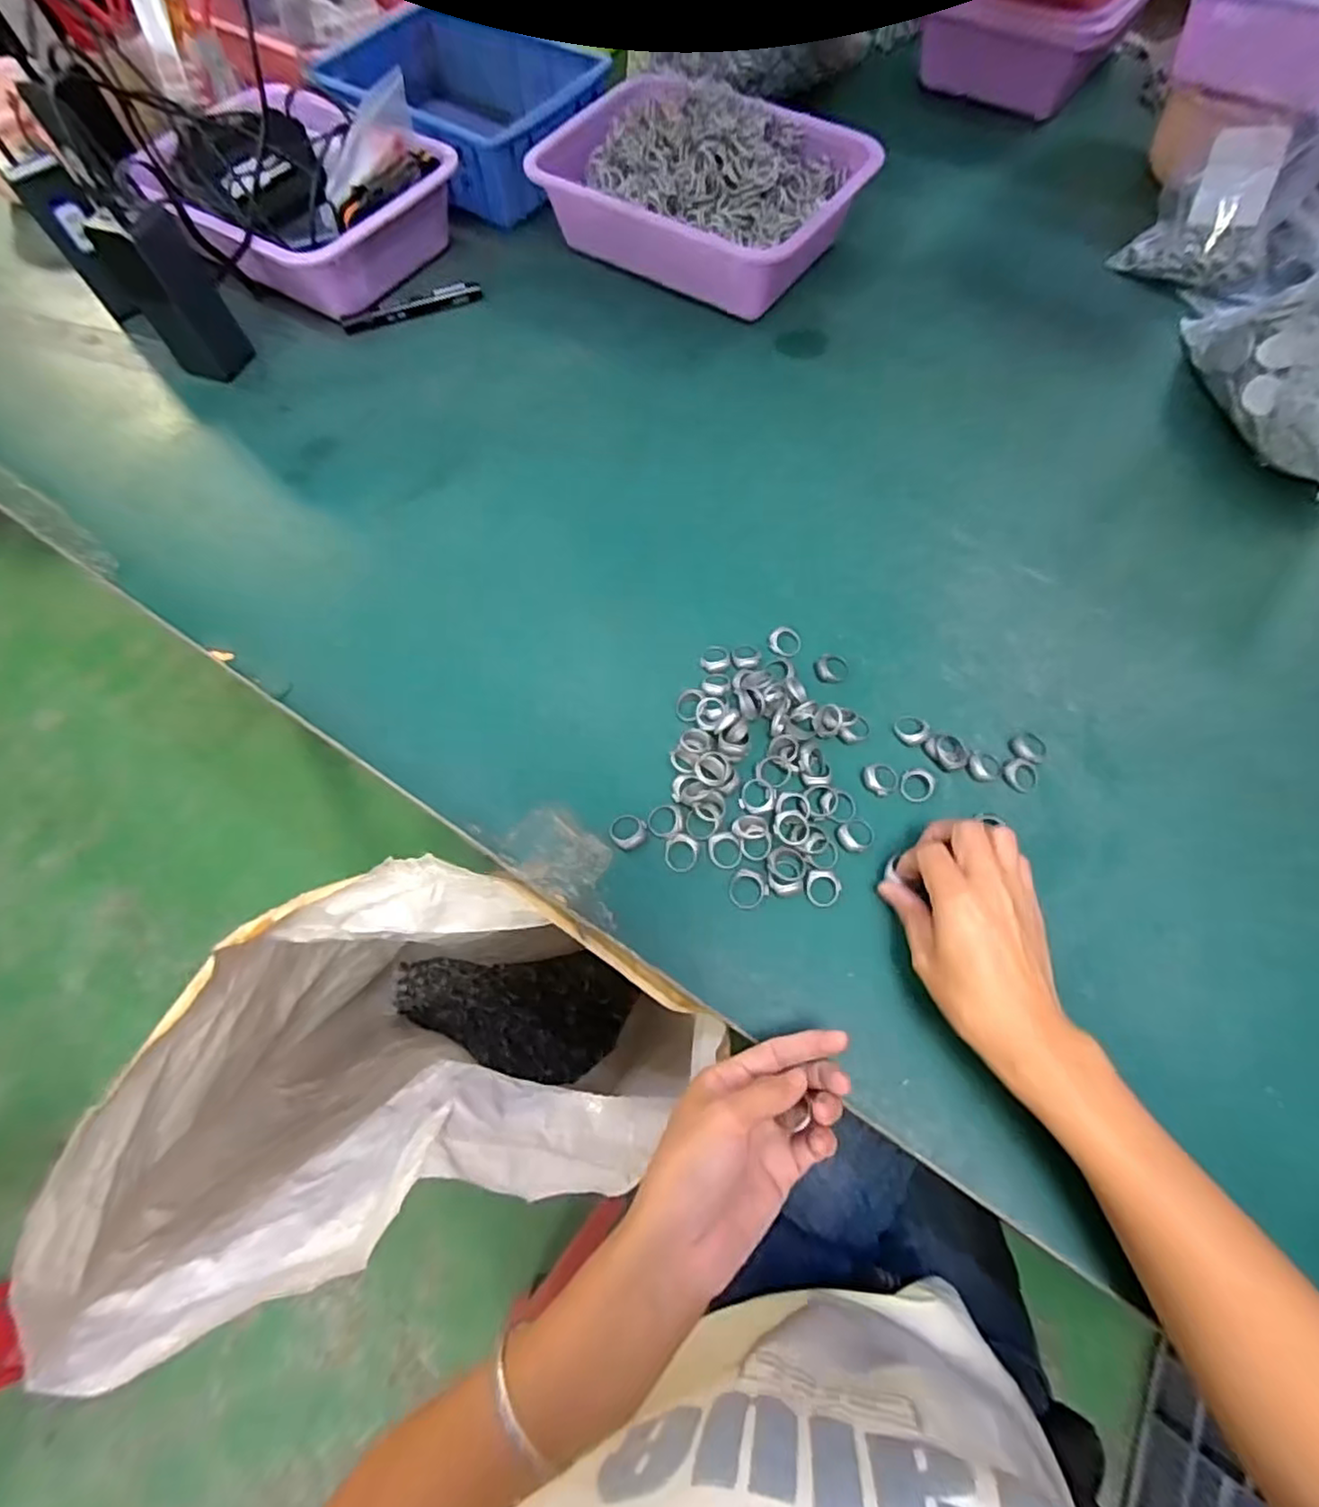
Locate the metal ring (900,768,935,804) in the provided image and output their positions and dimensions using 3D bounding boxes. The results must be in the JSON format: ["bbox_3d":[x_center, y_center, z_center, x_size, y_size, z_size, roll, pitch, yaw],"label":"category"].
[{"bbox_3d":[0.172,0.021,0.439,0.021,0.004,0.023,-1,65,3],"label":"metal ring"}]

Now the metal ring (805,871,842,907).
[{"bbox_3d":[0.104,0.085,0.412,0.022,0.004,0.022,-1,65,3],"label":"metal ring"}]

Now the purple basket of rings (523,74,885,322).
[{"bbox_3d":[0.046,-0.578,0.674,0.296,0.096,0.214,32,70,16],"label":"purple basket of rings"}]

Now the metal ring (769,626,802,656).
[{"bbox_3d":[0.094,-0.083,0.494,0.024,0.008,0.025,-1,65,3],"label":"metal ring"}]

